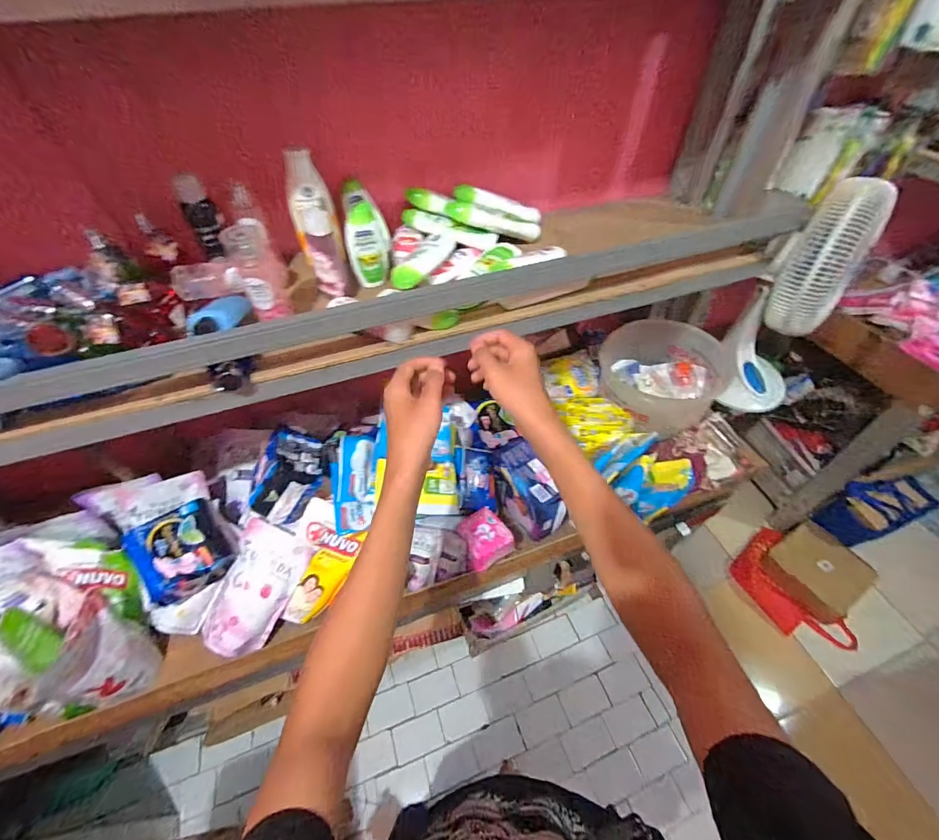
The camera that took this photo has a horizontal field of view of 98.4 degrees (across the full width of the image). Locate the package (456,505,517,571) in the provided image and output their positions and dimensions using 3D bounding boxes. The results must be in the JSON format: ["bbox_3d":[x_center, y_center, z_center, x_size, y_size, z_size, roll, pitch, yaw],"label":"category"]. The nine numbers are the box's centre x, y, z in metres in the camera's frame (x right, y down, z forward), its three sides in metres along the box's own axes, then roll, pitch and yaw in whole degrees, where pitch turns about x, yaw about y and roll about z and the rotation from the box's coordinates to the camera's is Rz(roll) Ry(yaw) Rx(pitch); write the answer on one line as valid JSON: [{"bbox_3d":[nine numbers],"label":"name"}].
[{"bbox_3d":[0.025,0.209,0.722,0.088,0.038,0.090,-25,54,-19],"label":"package"}]

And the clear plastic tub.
[{"bbox_3d":[0.411,-0.096,0.890,0.240,0.129,0.230,-1,50,1],"label":"clear plastic tub"}]

